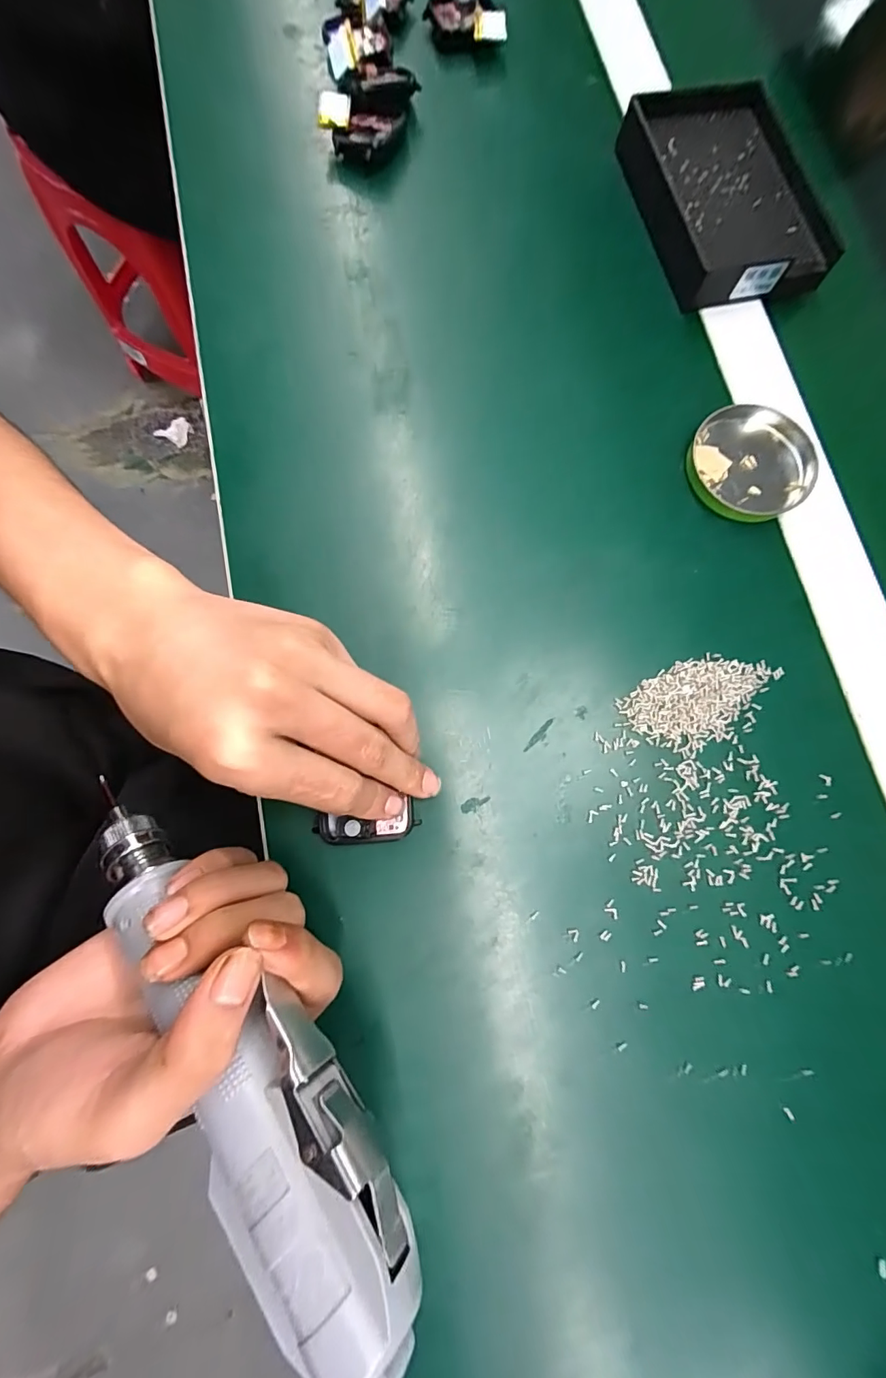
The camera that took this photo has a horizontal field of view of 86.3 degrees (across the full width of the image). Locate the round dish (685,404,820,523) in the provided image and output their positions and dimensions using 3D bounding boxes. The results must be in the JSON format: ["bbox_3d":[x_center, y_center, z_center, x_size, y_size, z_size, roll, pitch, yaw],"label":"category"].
[{"bbox_3d":[0.171,-0.126,0.260,0.064,0.010,0.063,0,79,-1],"label":"round dish"}]

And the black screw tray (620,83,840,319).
[{"bbox_3d":[0.173,-0.305,0.290,0.096,0.021,0.142,-11,79,-3],"label":"black screw tray"}]

